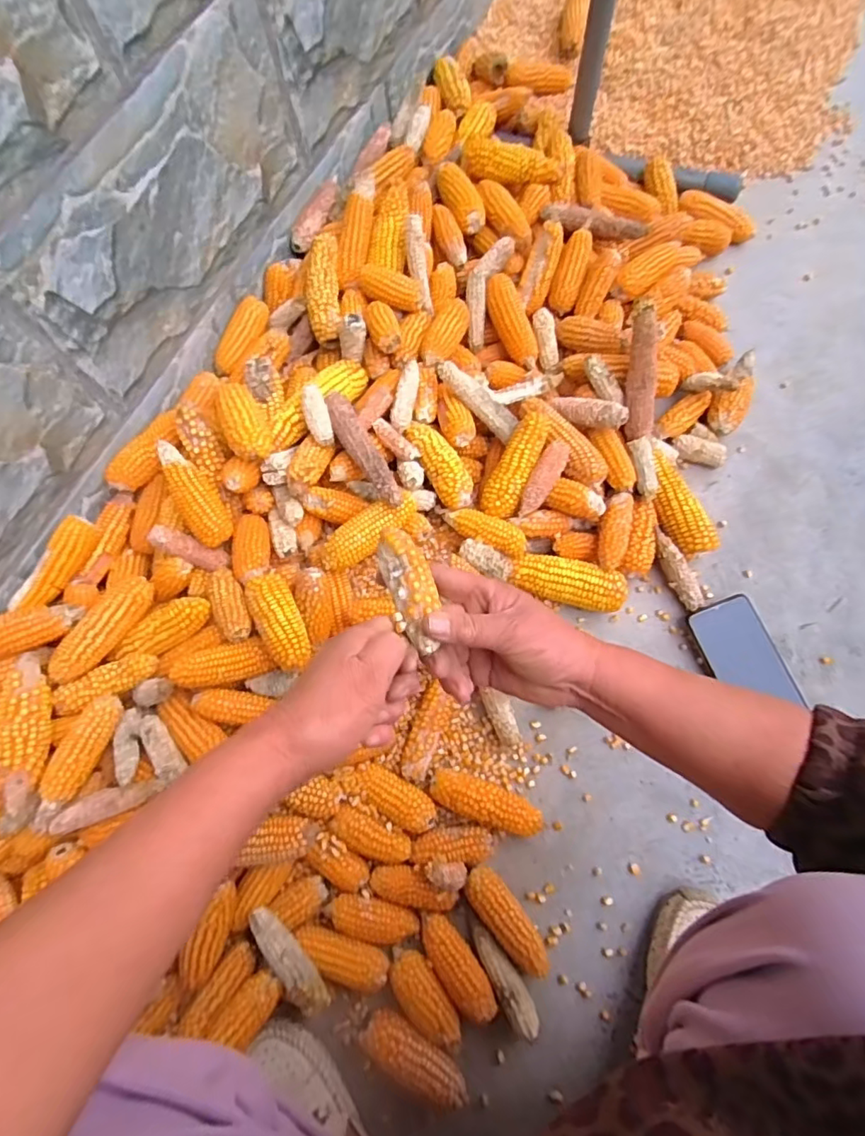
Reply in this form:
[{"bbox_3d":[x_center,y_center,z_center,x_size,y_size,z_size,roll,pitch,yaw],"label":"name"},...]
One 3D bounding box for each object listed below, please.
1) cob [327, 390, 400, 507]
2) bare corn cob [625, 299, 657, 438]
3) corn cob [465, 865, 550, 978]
[{"bbox_3d":[-0.080,-0.133,0.618,0.031,0.030,0.156,-26,71,-4],"label":"cob"},{"bbox_3d":[0.247,-0.233,0.654,0.028,0.025,0.153,-4,104,-3],"label":"bare corn cob"},{"bbox_3d":[0.073,0.344,0.544,0.035,0.030,0.107,-40,73,-9],"label":"corn cob"}]

